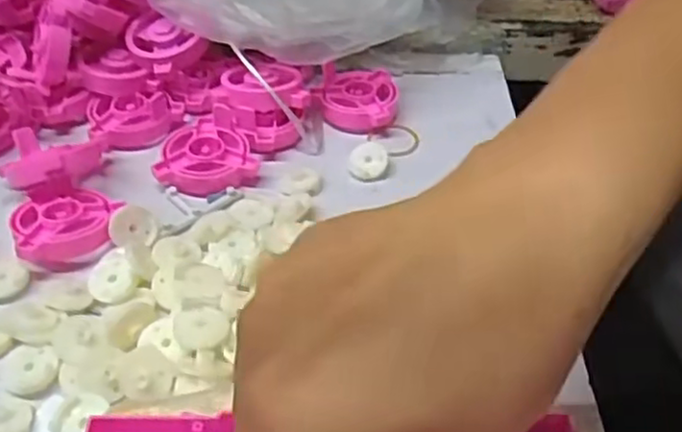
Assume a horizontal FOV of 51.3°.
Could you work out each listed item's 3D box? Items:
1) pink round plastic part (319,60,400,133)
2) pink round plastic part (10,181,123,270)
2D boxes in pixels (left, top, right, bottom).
[{"bbox_3d":[0.011,-0.073,0.441,0.047,0.019,0.050,2,43,-2],"label":"pink round plastic part"},{"bbox_3d":[-0.136,0.003,0.351,0.046,0.016,0.049,-6,44,-9],"label":"pink round plastic part"}]

